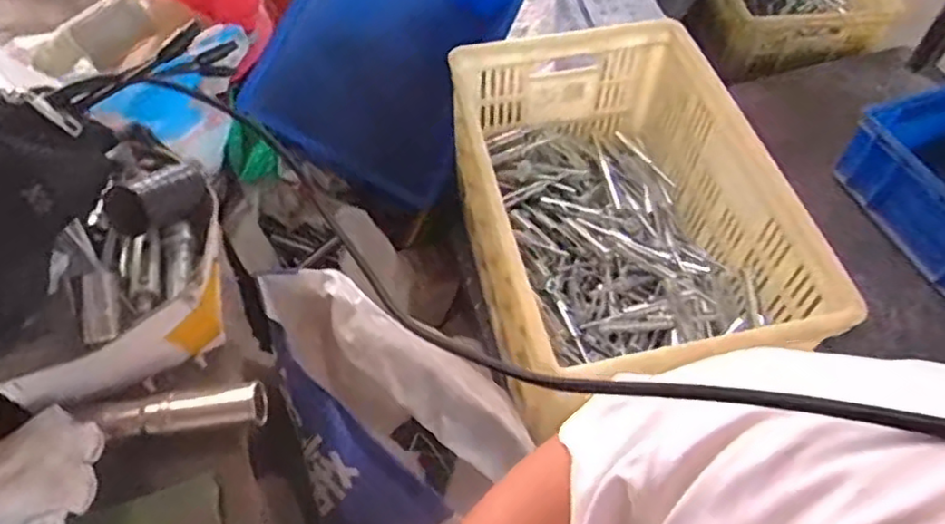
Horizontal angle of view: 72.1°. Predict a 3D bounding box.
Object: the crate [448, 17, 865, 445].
[{"bbox_3d":[0.174,-0.051,0.786,0.327,0.208,0.464,-8,55,-6],"label":"crate"}]

